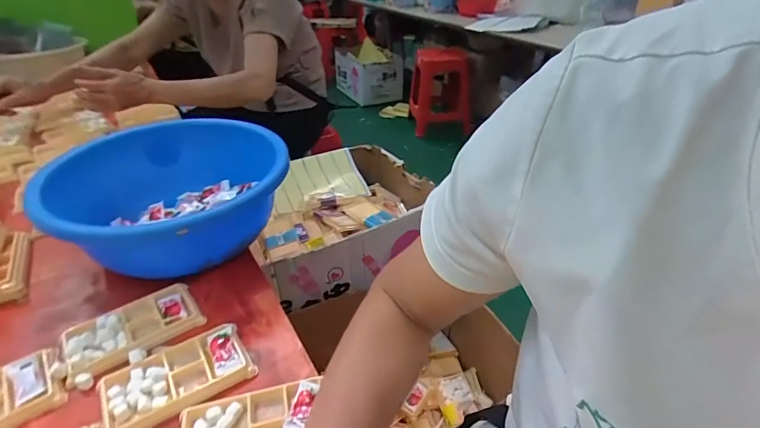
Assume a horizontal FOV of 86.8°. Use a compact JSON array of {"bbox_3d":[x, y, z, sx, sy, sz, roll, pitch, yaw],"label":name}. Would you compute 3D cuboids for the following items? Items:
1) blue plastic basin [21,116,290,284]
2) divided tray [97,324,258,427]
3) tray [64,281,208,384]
[{"bbox_3d":[-0.290,-0.021,0.586,0.294,0.119,0.297,1,34,0],"label":"blue plastic basin"},{"bbox_3d":[-0.206,0.161,0.407,0.132,0.012,0.081,-20,39,-27],"label":"divided tray"},{"bbox_3d":[-0.282,0.124,0.460,0.134,0.013,0.077,-22,40,-30],"label":"tray"}]

